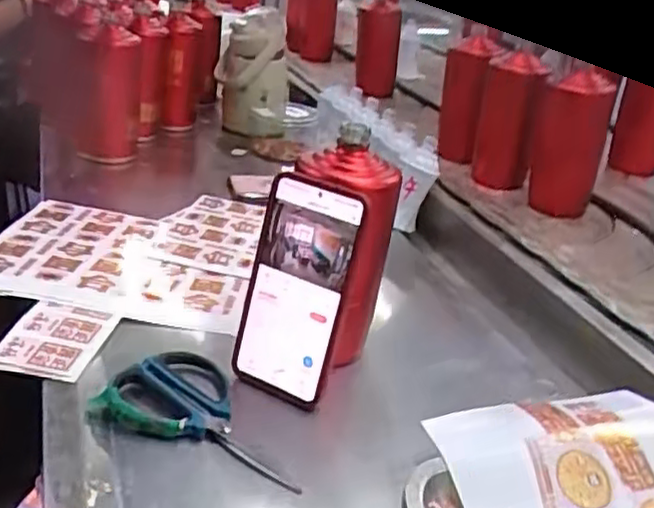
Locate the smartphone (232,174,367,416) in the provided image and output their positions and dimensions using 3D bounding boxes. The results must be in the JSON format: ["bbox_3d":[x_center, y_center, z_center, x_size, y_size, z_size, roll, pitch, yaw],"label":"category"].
[{"bbox_3d":[-0.025,0.028,0.531,0.081,0.165,0.016,19,13,21],"label":"smartphone"}]

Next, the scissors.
[{"bbox_3d":[-0.082,0.113,0.508,0.159,0.012,0.092,15,28,18],"label":"scissors"}]

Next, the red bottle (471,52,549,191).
[{"bbox_3d":[0.255,-0.186,0.988,0.068,0.179,0.086,7,26,3],"label":"red bottle"}]

